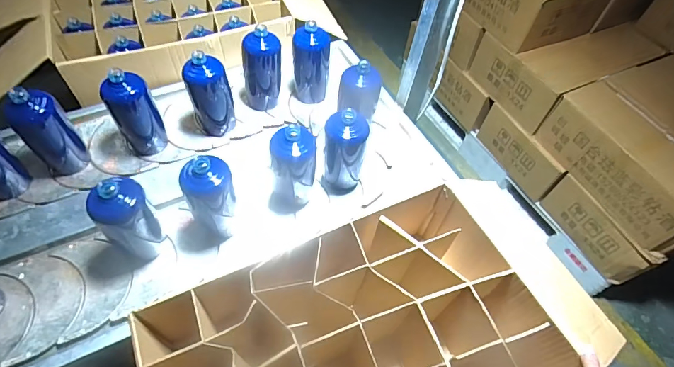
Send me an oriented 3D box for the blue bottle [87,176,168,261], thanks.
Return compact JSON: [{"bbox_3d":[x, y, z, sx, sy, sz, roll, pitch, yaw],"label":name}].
[{"bbox_3d":[-0.344,0.060,0.659,0.065,0.187,0.084,40,64,19],"label":"blue bottle"}]

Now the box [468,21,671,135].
[{"bbox_3d":[0.849,-0.454,1.501,0.522,0.199,0.365,-21,62,-16],"label":"box"}]

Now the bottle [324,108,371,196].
[{"bbox_3d":[0.015,-0.059,0.767,0.077,0.183,0.073,9,58,2],"label":"bottle"}]

